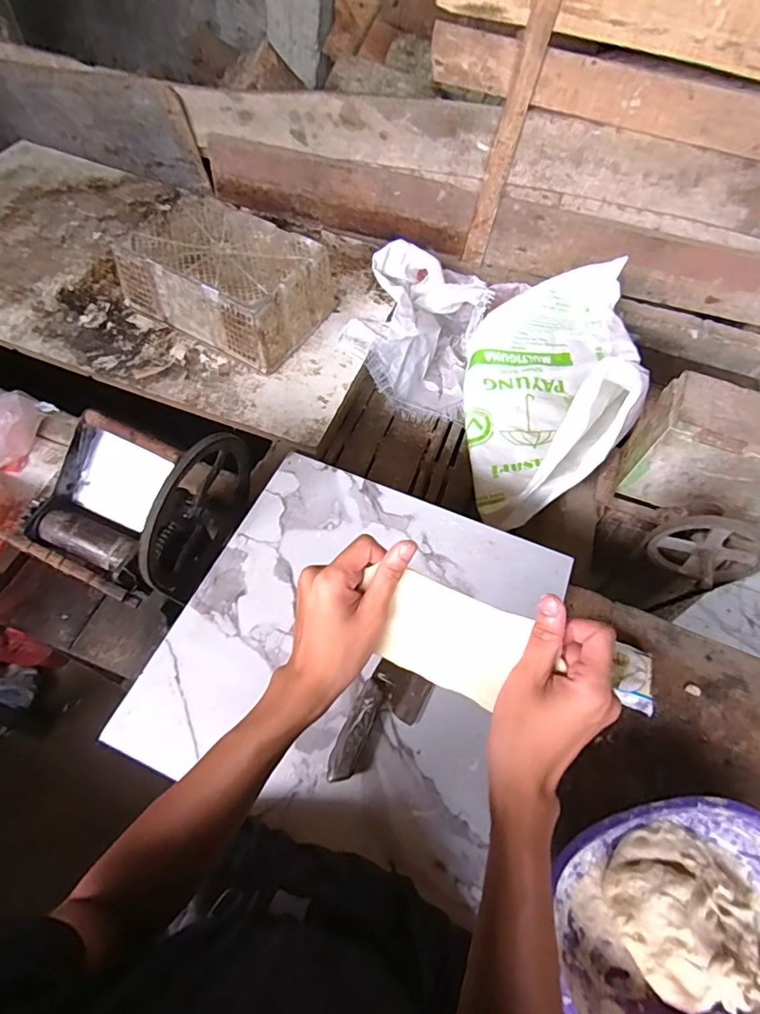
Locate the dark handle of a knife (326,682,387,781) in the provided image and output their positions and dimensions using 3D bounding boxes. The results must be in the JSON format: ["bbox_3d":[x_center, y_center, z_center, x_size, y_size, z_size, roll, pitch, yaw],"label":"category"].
[{"bbox_3d":[-0.028,0.278,0.634,0.032,0.021,0.122,25,60,9],"label":"dark handle of a knife"}]

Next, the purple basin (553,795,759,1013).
[{"bbox_3d":[0.319,0.448,0.545,0.299,0.101,0.219,-6,60,-9],"label":"purple basin"}]

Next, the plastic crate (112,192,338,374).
[{"bbox_3d":[-0.381,-0.582,1.292,0.461,0.168,0.325,31,61,12],"label":"plastic crate"}]

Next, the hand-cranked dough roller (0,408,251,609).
[{"bbox_3d":[-0.377,-0.017,0.799,0.233,0.228,0.296,24,60,8],"label":"hand-cranked dough roller"}]

